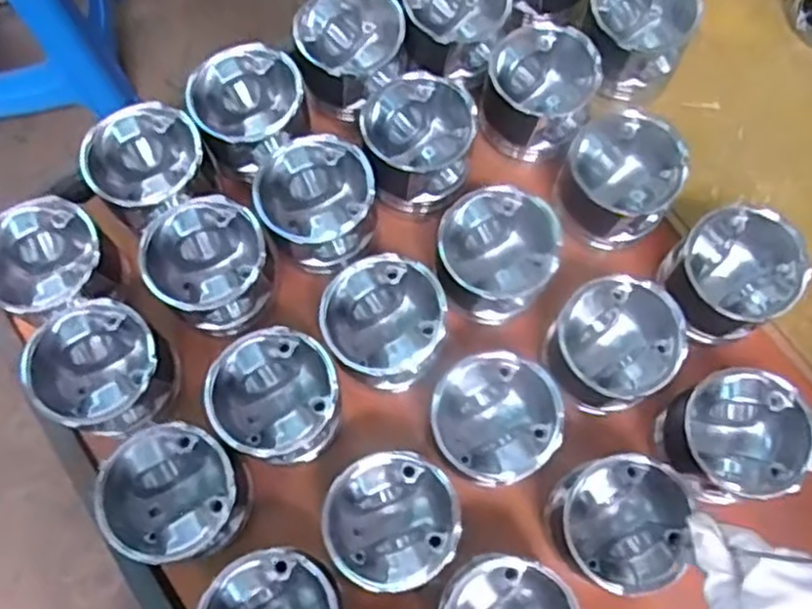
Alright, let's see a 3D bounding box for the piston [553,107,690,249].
[{"bbox_3d":[0.179,-0.106,0.634,0.092,0.102,0.098,-44,79,-9],"label":"piston"}]

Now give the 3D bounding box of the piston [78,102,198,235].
[{"bbox_3d":[-0.215,-0.114,0.638,0.091,0.079,0.091,-39,78,-13],"label":"piston"}]

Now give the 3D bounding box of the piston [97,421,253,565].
[{"bbox_3d":[-0.166,0.139,0.549,0.094,0.059,0.094,1,73,-2],"label":"piston"}]

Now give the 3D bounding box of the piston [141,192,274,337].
[{"bbox_3d":[-0.158,-0.034,0.606,0.099,0.070,0.093,42,76,10],"label":"piston"}]

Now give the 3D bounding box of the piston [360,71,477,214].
[{"bbox_3d":[0.011,-0.138,0.638,0.088,0.084,0.091,1,73,-2],"label":"piston"}]

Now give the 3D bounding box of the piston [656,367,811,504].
[{"bbox_3d":[0.249,0.100,0.568,0.089,0.070,0.095,-25,75,-10],"label":"piston"}]

